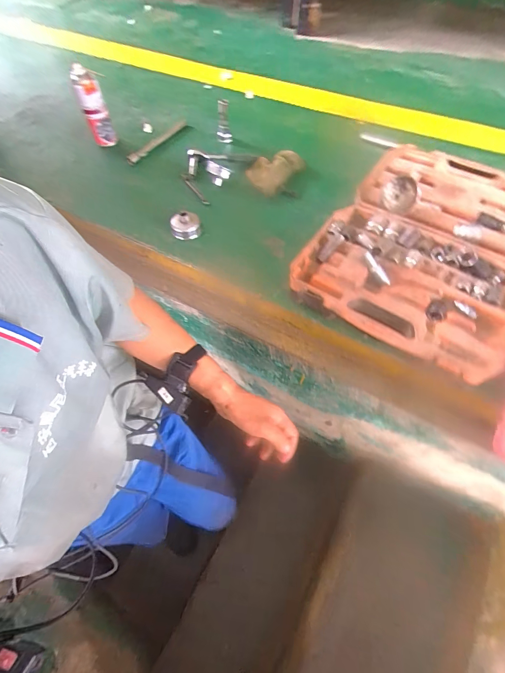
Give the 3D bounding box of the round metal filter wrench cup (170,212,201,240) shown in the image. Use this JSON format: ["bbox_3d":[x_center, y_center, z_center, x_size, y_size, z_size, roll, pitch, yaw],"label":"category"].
[{"bbox_3d":[-0.159,-0.262,0.746,0.066,0.047,0.058,-14,59,-4],"label":"round metal filter wrench cup"}]

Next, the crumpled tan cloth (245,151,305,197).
[{"bbox_3d":[0.059,-0.457,0.855,0.156,0.030,0.119,-40,65,-18],"label":"crumpled tan cloth"}]

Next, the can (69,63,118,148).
[{"bbox_3d":[-0.443,-0.645,0.899,0.076,0.187,0.072,-2,59,3],"label":"can"}]

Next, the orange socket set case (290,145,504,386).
[{"bbox_3d":[0.380,-0.211,0.668,0.391,0.055,0.576,30,66,20],"label":"orange socket set case"}]

